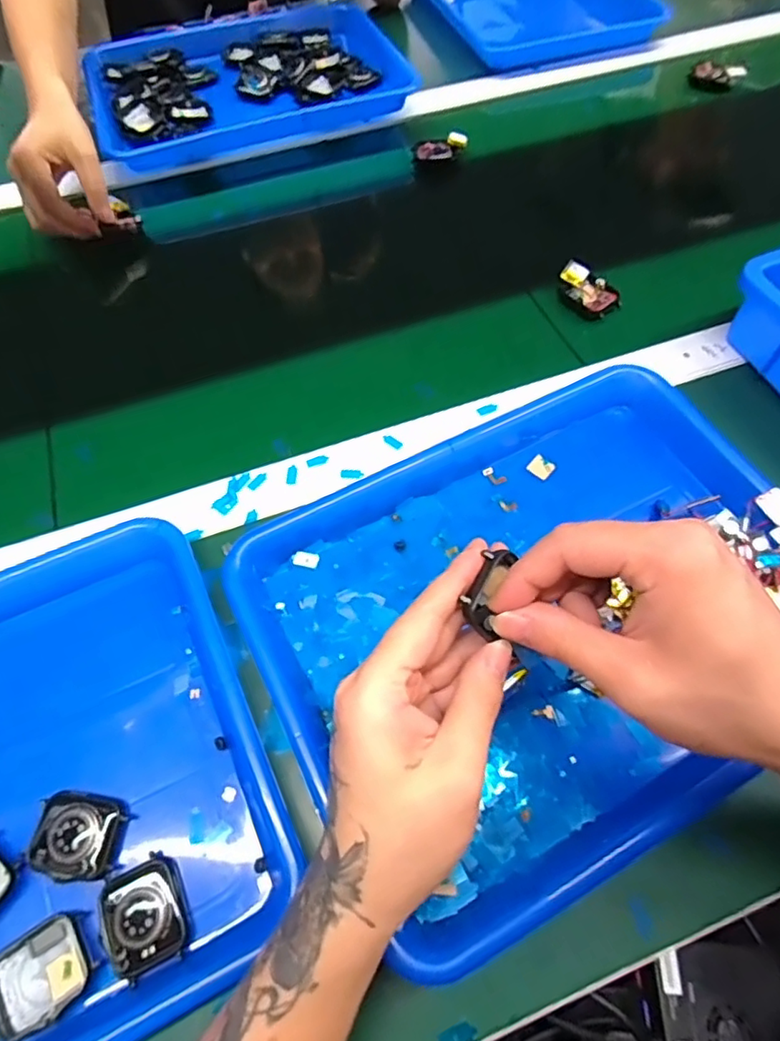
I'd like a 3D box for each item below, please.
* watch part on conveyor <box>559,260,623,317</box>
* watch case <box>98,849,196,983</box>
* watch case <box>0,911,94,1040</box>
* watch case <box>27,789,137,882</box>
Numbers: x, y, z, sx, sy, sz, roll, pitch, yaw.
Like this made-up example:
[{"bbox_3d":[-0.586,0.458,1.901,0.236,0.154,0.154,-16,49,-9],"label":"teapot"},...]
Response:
[{"bbox_3d":[0.169,-0.197,0.483,0.032,0.015,0.054,-35,67,-15],"label":"watch part on conveyor"},{"bbox_3d":[-0.120,0.192,0.278,0.038,0.011,0.046,-27,65,-12],"label":"watch case"},{"bbox_3d":[-0.163,0.212,0.269,0.044,0.012,0.039,-29,66,-13],"label":"watch case"},{"bbox_3d":[-0.160,0.161,0.293,0.044,0.011,0.038,8,63,6],"label":"watch case"}]

